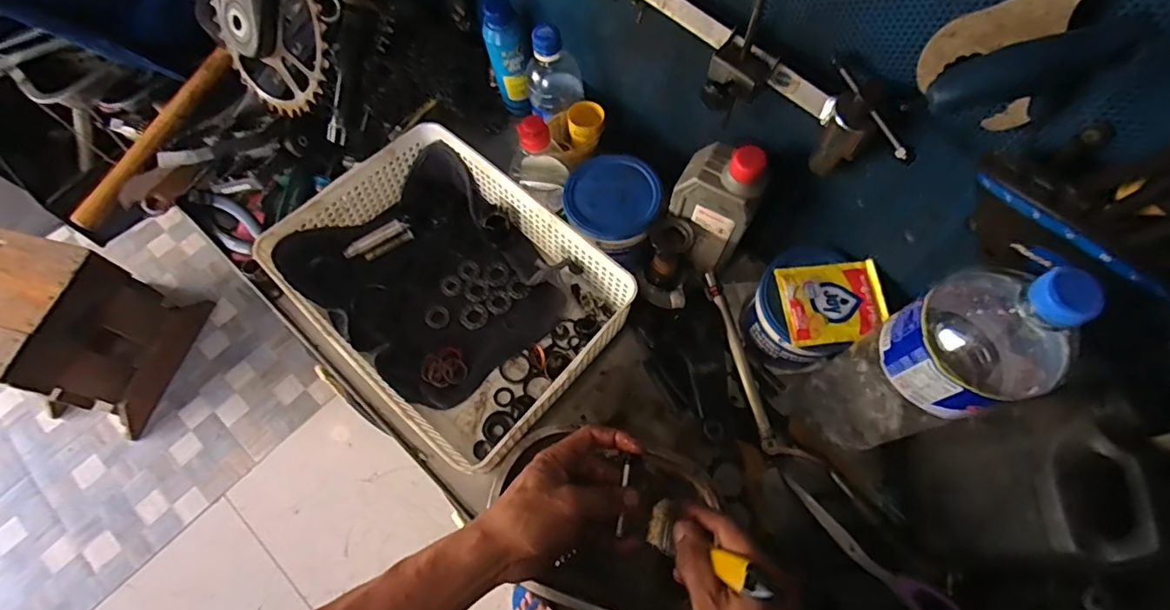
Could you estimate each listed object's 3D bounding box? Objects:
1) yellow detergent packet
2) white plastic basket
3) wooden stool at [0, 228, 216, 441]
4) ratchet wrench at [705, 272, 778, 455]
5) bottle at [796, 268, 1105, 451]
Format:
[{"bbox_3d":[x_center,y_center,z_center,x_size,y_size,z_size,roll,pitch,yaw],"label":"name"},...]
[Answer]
[{"bbox_3d":[0.237,-0.003,0.518,0.095,0.012,0.077,-6,67,-3],"label":"yellow detergent packet"},{"bbox_3d":[-0.138,-0.019,0.577,0.323,0.082,0.247,39,72,15],"label":"white plastic basket"},{"bbox_3d":[-1.214,0.065,1.292,0.254,0.402,0.352,13,67,6],"label":"wooden stool"},{"bbox_3d":[0.164,0.056,0.569,0.021,0.020,0.193,-13,67,-5],"label":"ratchet wrench"},{"bbox_3d":[0.269,0.052,0.433,0.099,0.297,0.090,-15,67,-6],"label":"bottle"}]

